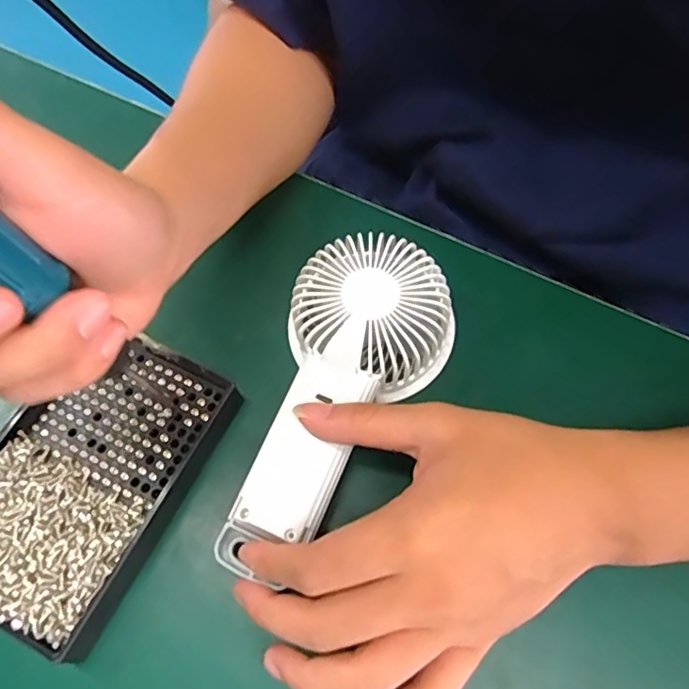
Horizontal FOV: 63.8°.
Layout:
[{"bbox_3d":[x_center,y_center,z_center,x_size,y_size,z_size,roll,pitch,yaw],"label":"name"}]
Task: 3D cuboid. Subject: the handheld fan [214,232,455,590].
[{"bbox_3d":[-0.009,0.026,0.276,0.080,0.036,0.172,26,75,13],"label":"handheld fan"}]

